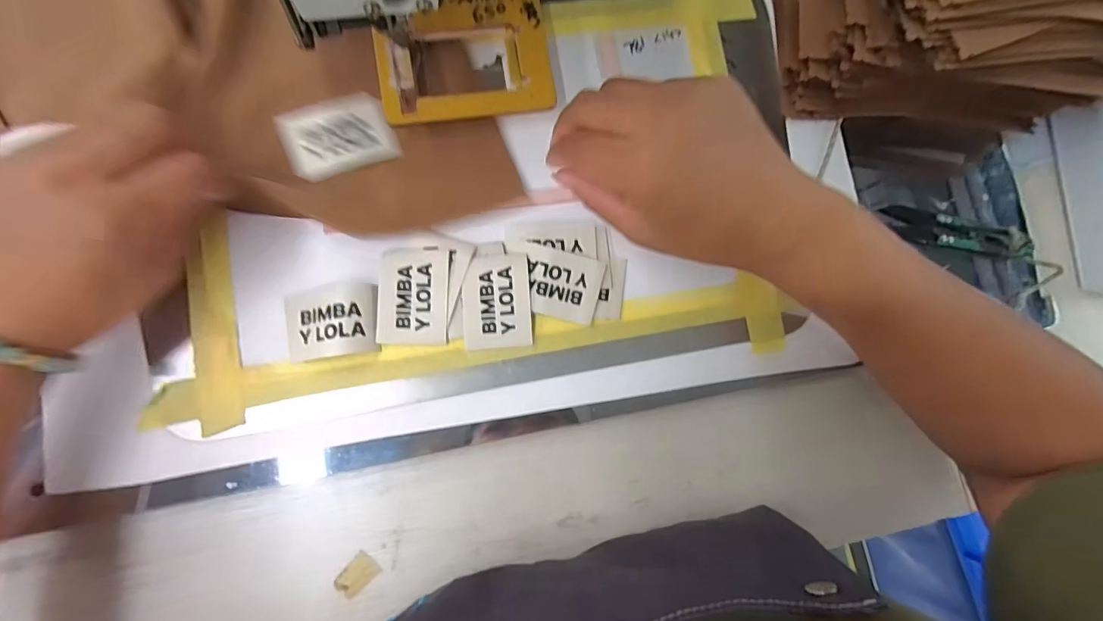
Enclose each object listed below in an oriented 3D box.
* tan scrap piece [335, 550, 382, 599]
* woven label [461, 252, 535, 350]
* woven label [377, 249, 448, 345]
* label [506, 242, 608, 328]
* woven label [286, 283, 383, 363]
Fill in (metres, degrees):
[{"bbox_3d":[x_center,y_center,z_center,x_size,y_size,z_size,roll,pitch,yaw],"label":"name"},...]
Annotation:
[{"bbox_3d":[-0.116,0.158,0.280,0.024,0.004,0.017,-45,92,-8],"label":"tan scrap piece"},{"bbox_3d":[-0.033,-0.006,0.288,0.040,0.005,0.057,-4,89,-5],"label":"woven label"},{"bbox_3d":[-0.083,-0.008,0.284,0.040,0.005,0.057,1,88,-6],"label":"woven label"},{"bbox_3d":[0.000,-0.017,0.293,0.061,0.006,0.041,13,86,-7],"label":"label"},{"bbox_3d":[-0.128,0.007,0.275,0.051,0.008,0.041,-7,87,-7],"label":"woven label"}]

